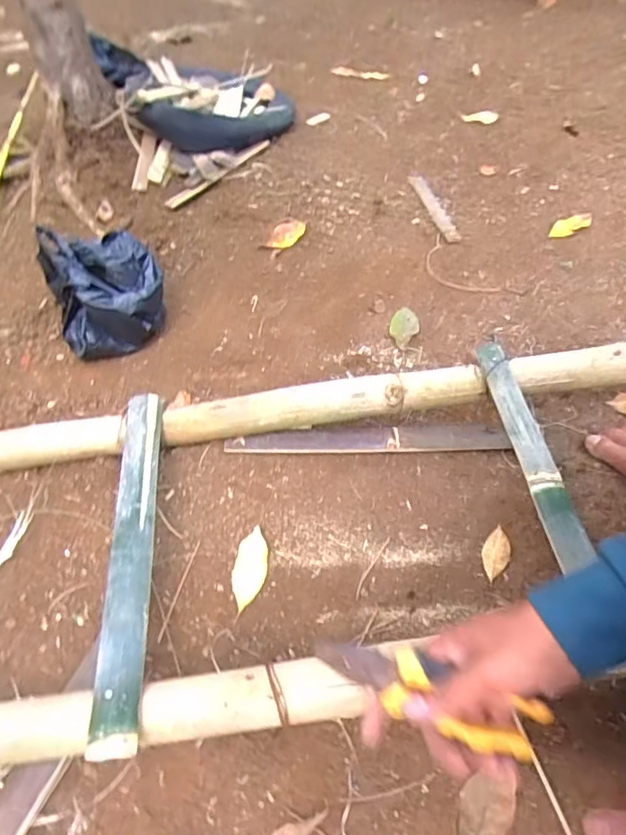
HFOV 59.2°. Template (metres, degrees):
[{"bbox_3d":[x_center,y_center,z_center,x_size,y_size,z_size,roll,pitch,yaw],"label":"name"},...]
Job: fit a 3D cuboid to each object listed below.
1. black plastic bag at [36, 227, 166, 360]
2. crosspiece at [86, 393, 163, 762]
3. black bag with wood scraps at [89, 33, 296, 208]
[{"bbox_3d":[-0.306,-0.198,0.809,0.157,0.132,0.171,-20,52,-11],"label":"black plastic bag"},{"bbox_3d":[-0.187,0.124,0.573,0.045,0.021,0.396,-8,51,-2],"label":"crosspiece"},{"bbox_3d":[-0.234,-0.676,1.164,0.359,0.147,0.579,-17,51,-9],"label":"black bag with wood scraps"}]

